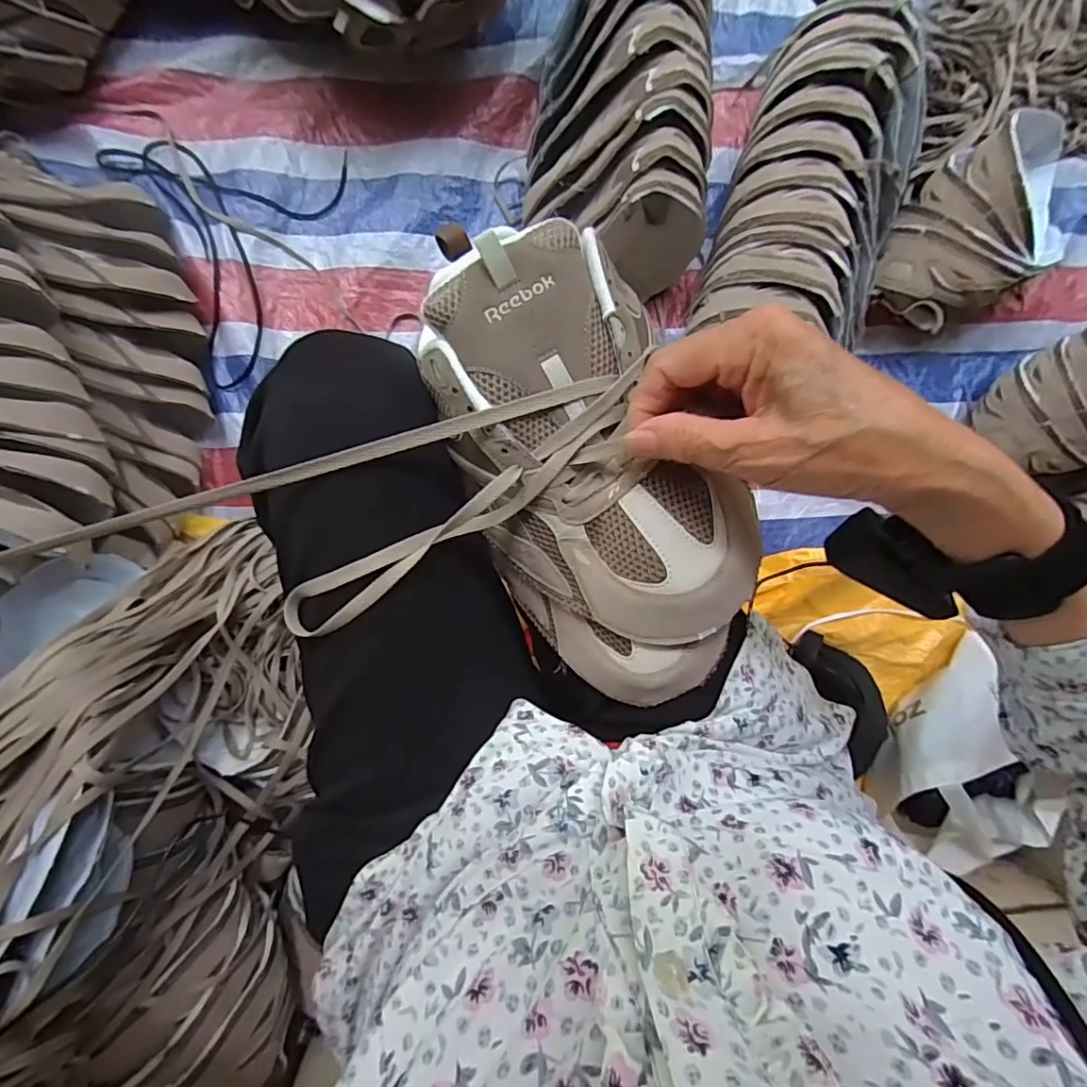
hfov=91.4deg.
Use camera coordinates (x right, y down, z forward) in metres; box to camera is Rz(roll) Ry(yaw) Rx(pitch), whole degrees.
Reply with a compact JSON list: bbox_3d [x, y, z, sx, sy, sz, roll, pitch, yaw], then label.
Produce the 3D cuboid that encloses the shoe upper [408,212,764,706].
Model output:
[{"bbox_3d":[0.029,-0.032,0.293,0.127,0.083,0.256,-25,99,-4],"label":"shoe upper"}]

